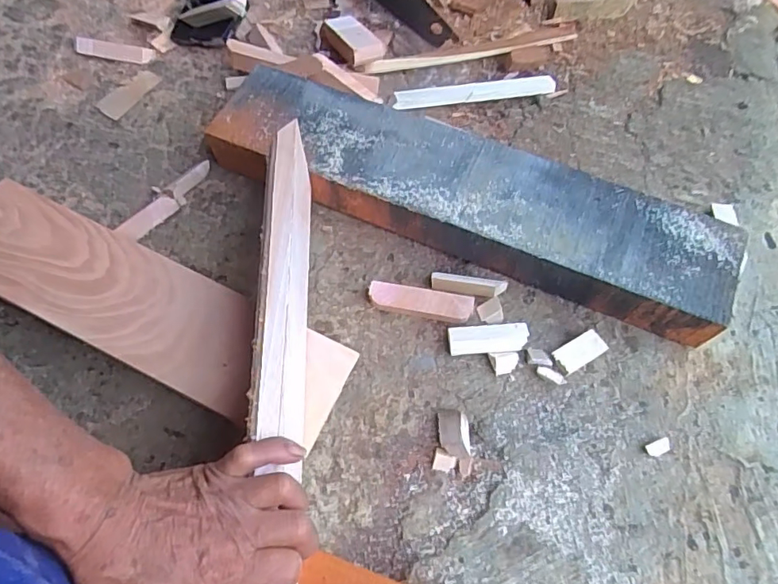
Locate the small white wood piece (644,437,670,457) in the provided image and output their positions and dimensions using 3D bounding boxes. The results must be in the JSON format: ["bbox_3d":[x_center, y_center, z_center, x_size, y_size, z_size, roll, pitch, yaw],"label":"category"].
[{"bbox_3d":[0.256,0.148,0.500,0.024,0.006,0.013,-19,66,-10],"label":"small white wood piece"}]

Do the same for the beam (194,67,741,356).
[{"bbox_3d":[0.077,-0.110,0.592,0.576,0.066,0.132,22,66,10],"label":"beam"}]

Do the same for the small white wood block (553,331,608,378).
[{"bbox_3d":[0.194,0.061,0.539,0.057,0.013,0.029,-29,82,-13],"label":"small white wood block"}]

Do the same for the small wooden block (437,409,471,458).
[{"bbox_3d":[0.063,0.136,0.506,0.027,0.021,0.045,-5,64,-3],"label":"small wooden block"}]

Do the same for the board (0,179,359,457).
[{"bbox_3d":[-0.245,0.014,0.525,0.426,0.009,0.114,25,64,7],"label":"board"}]

